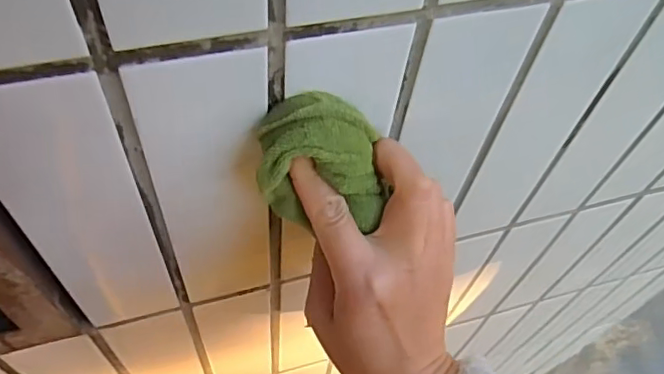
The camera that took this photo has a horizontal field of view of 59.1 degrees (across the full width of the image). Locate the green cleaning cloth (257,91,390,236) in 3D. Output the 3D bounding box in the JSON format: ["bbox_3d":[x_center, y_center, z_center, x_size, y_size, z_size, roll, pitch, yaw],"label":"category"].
[{"bbox_3d":[-0.004,-0.012,0.283,0.060,0.054,0.041,-6,58,-9],"label":"green cleaning cloth"}]

